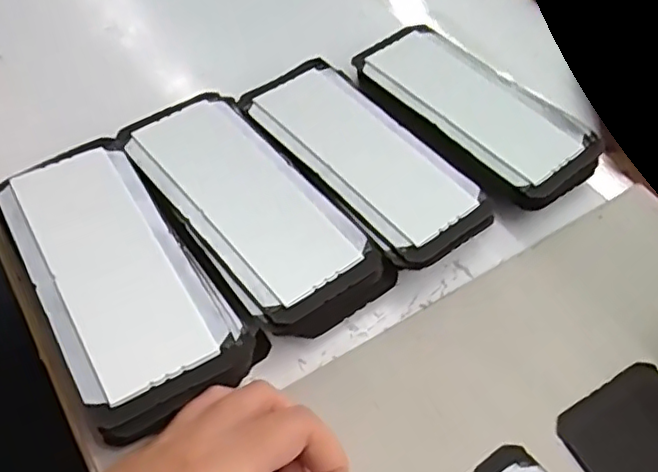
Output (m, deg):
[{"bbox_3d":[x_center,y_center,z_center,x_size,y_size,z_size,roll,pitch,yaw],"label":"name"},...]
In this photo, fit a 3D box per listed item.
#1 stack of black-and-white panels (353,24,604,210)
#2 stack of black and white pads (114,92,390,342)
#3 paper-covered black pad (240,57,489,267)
[{"bbox_3d":[0.096,-0.081,0.409,0.075,0.031,0.159,-33,63,-25],"label":"stack of black-and-white panels"},{"bbox_3d":[-0.045,-0.013,0.347,0.075,0.033,0.164,-33,63,-25],"label":"stack of black and white pads"},{"bbox_3d":[0.017,-0.044,0.374,0.069,0.032,0.160,-33,63,-25],"label":"paper-covered black pad"}]

